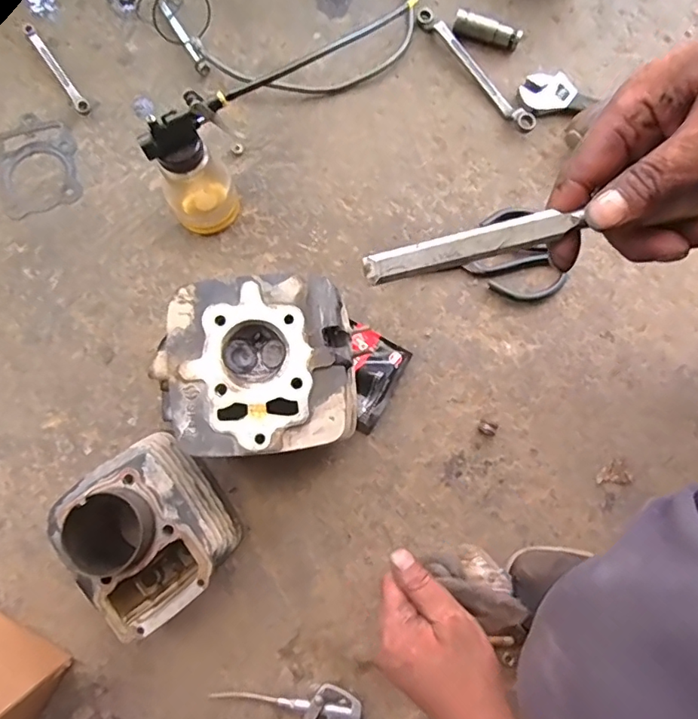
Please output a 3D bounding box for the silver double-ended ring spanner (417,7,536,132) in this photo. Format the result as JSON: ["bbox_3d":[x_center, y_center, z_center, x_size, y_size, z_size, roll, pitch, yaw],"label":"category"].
[{"bbox_3d":[0.142,-0.331,0.579,0.019,0.016,0.194,-36,82,-6],"label":"silver double-ended ring spanner"}]

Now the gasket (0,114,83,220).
[{"bbox_3d":[-0.345,-0.219,0.571,0.085,0.004,0.117,-17,81,-6],"label":"gasket"}]

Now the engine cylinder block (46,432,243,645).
[{"bbox_3d":[-0.182,0.155,0.468,0.127,0.090,0.145,-38,83,-6],"label":"engine cylinder block"}]

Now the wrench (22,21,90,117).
[{"bbox_3d":[-0.337,-0.338,0.587,0.014,0.006,0.142,-35,81,-6],"label":"wrench"}]

